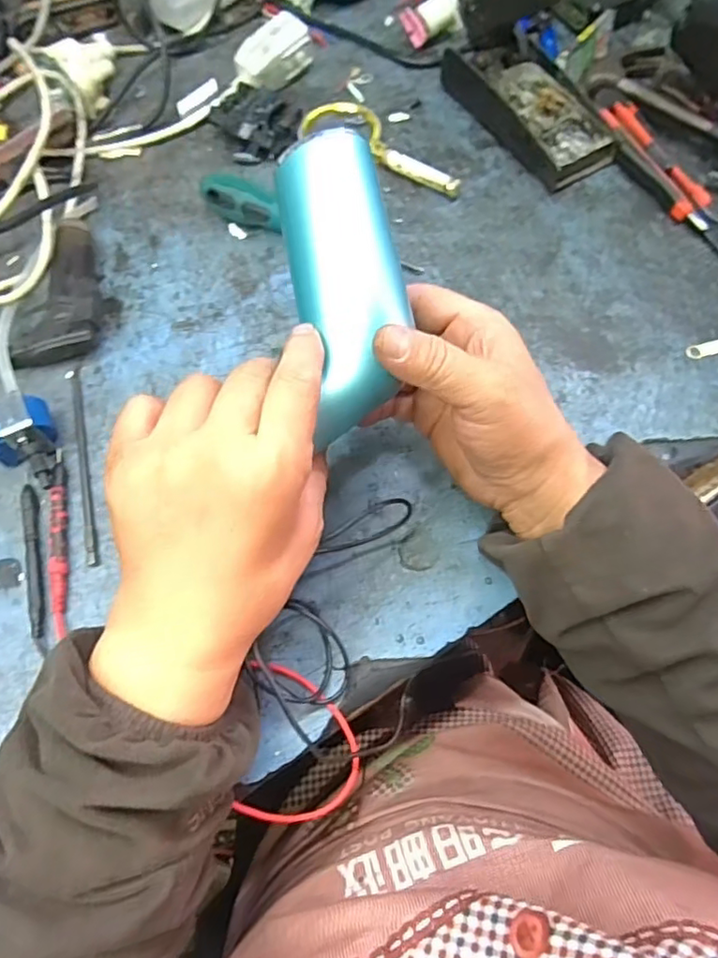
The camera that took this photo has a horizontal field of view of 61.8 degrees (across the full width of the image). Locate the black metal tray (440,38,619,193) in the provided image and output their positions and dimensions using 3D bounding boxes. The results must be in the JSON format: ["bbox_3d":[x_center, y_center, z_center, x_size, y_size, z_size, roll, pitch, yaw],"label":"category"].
[{"bbox_3d":[0.146,-0.319,0.511,0.074,0.033,0.155,-29,71,-11],"label":"black metal tray"}]

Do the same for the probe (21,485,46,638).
[{"bbox_3d":[-0.204,0.050,0.377,0.011,0.008,0.099,-15,69,-6],"label":"probe"}]

